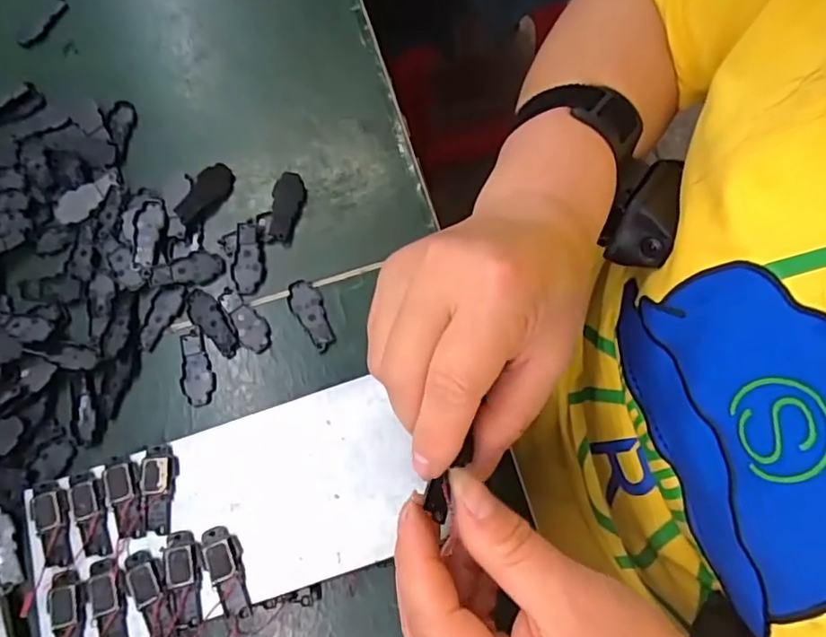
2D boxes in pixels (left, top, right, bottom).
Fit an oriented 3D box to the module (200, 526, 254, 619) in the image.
[{"bbox_3d":[-0.080,0.110,0.249,0.015,0.006,0.039,-22,74,-2],"label":"module"}]

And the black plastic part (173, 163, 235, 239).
[{"bbox_3d":[-0.118,-0.068,0.316,0.022,0.013,0.043,28,78,11],"label":"black plastic part"}]

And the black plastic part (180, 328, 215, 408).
[{"bbox_3d":[-0.110,0.024,0.290,0.016,0.004,0.039,-9,74,2],"label":"black plastic part"}]

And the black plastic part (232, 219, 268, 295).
[{"bbox_3d":[-0.088,-0.032,0.304,0.017,0.005,0.038,-7,74,2],"label":"black plastic part"}]

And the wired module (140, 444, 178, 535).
[{"bbox_3d":[-0.117,0.077,0.259,0.015,0.004,0.038,-4,74,3],"label":"wired module"}]

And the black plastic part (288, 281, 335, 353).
[{"bbox_3d":[-0.052,-0.003,0.295,0.016,0.005,0.040,-32,75,-5],"label":"black plastic part"}]

